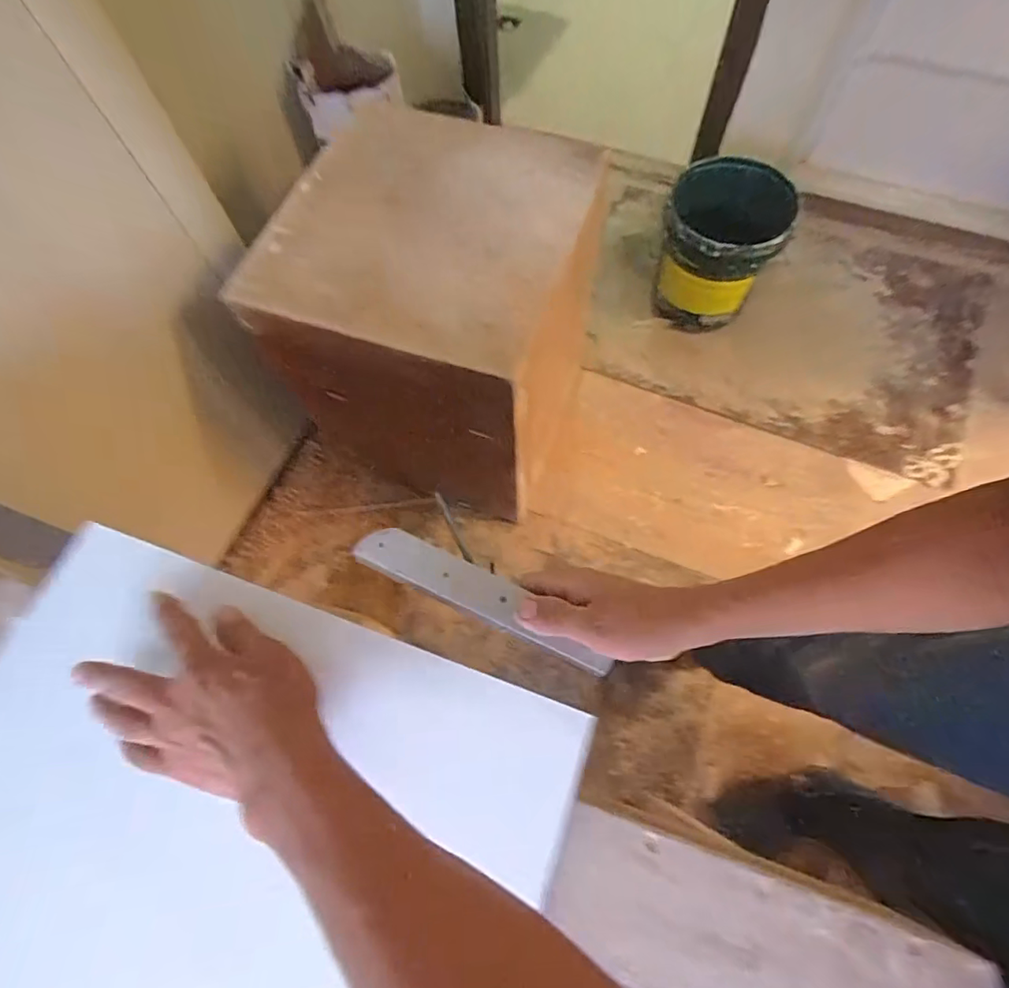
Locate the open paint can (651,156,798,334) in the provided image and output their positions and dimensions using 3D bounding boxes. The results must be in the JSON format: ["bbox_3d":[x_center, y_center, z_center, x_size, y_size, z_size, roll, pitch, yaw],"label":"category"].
[{"bbox_3d":[0.538,-0.643,1.387,0.284,0.304,0.348,6,66,4],"label":"open paint can"}]

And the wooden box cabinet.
[{"bbox_3d":[-0.118,-0.323,1.106,0.474,0.613,0.515,20,68,10],"label":"wooden box cabinet"}]

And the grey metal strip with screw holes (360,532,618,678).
[{"bbox_3d":[-0.014,0.079,0.401,0.202,0.010,0.038,28,69,3],"label":"grey metal strip with screw holes"}]

